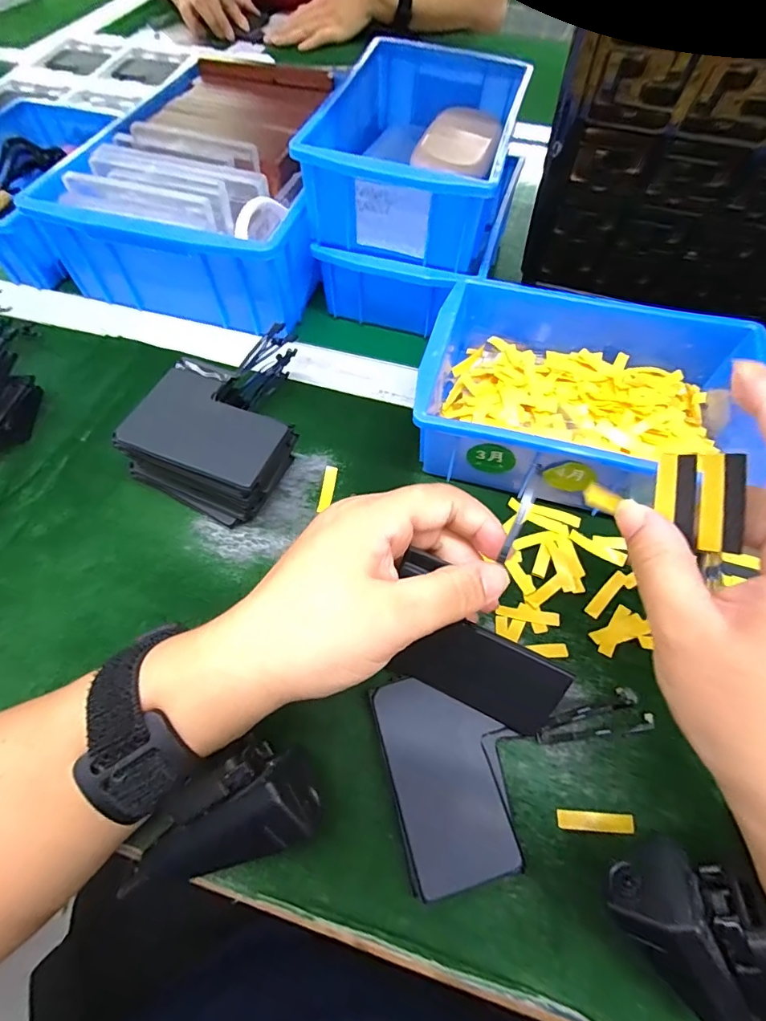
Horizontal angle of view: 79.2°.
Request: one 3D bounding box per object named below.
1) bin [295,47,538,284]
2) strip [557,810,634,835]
[{"bbox_3d":[0.029,-0.277,0.350,0.125,0.056,0.198,14,62,8],"label":"bin"},{"bbox_3d":[0.099,0.145,0.215,0.032,0.006,0.008,2,61,1],"label":"strip"}]

